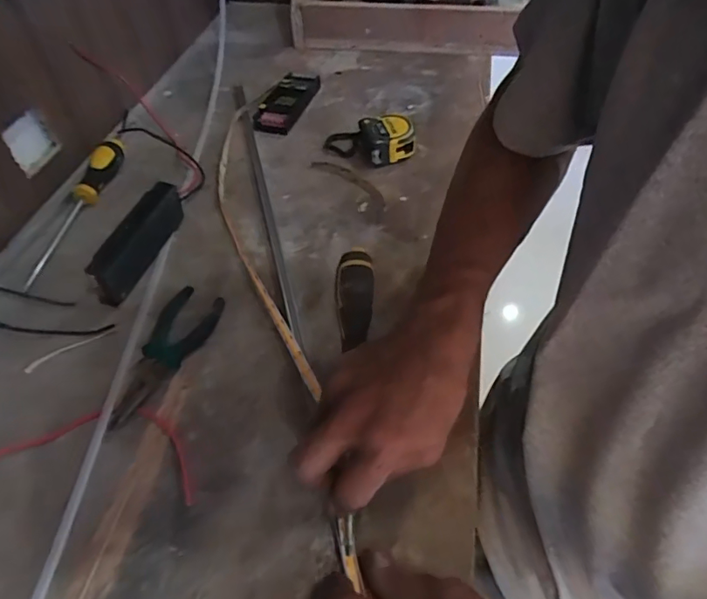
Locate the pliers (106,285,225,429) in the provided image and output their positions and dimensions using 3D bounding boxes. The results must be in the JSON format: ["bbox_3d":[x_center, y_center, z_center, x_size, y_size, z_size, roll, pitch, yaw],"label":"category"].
[{"bbox_3d":[-0.182,0.048,0.467,0.056,0.013,0.145,23,55,20],"label":"pliers"}]

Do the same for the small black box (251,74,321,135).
[{"bbox_3d":[-0.098,-0.297,0.746,0.055,0.030,0.142,14,52,13],"label":"small black box"}]

